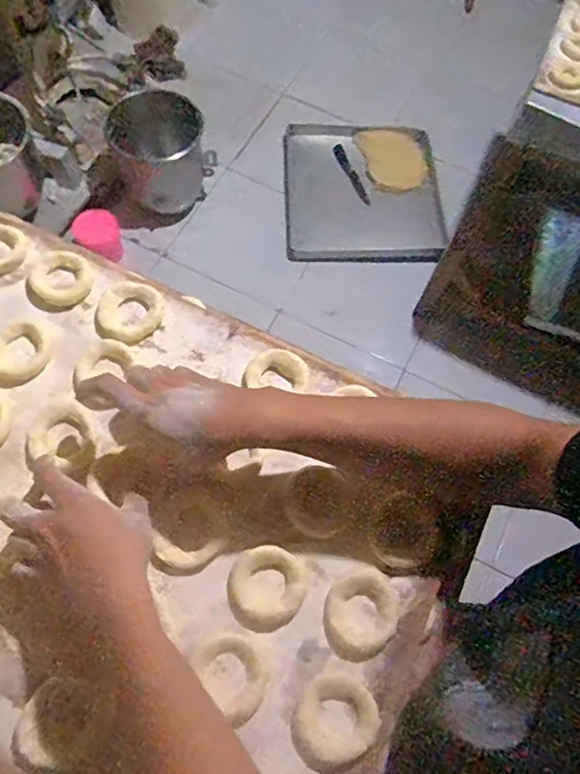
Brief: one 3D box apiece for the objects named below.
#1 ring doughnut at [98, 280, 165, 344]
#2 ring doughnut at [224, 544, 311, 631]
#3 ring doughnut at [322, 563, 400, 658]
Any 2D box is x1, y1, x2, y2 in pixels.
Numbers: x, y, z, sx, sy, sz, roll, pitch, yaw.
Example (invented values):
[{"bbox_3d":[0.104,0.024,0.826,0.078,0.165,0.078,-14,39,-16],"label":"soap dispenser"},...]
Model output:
[{"bbox_3d":[-0.156,-0.077,0.571,0.057,0.017,0.065,21,67,9],"label":"ring doughnut"},{"bbox_3d":[-0.020,0.165,0.478,0.064,0.016,0.065,0,65,-1],"label":"ring doughnut"},{"bbox_3d":[0.059,0.186,0.479,0.059,0.011,0.072,42,71,17],"label":"ring doughnut"}]

